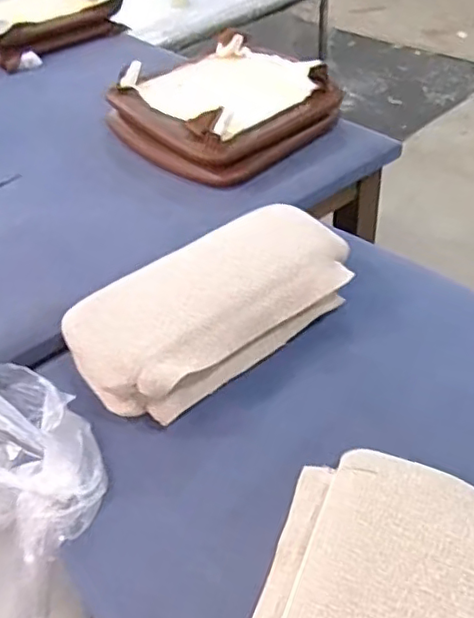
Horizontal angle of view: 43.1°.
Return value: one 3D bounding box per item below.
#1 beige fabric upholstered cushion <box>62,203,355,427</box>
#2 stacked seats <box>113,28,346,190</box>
[{"bbox_3d":[-0.033,-0.004,0.931,0.428,0.122,0.219,-30,47,-23],"label":"beige fabric upholstered cushion"},{"bbox_3d":[-0.040,-0.469,1.385,0.390,0.138,0.430,-34,49,-26],"label":"stacked seats"}]

